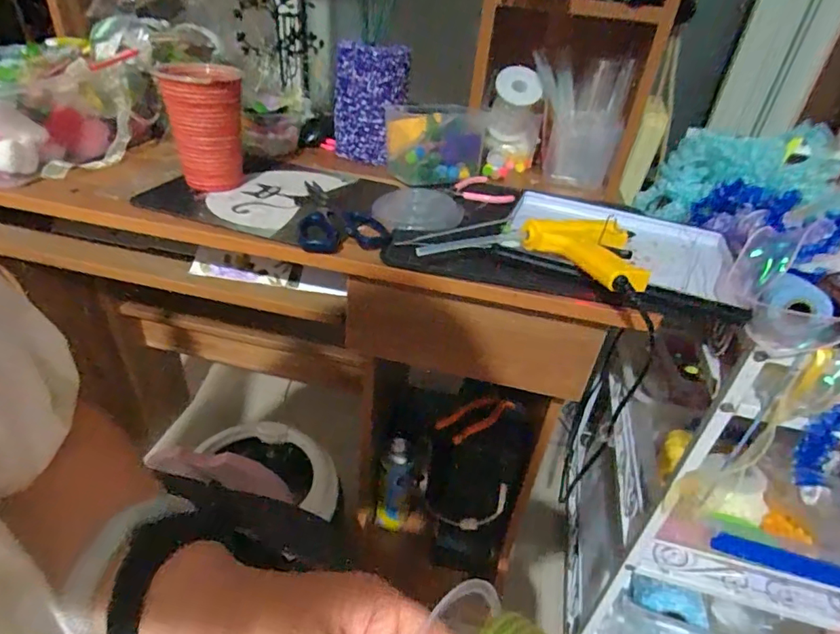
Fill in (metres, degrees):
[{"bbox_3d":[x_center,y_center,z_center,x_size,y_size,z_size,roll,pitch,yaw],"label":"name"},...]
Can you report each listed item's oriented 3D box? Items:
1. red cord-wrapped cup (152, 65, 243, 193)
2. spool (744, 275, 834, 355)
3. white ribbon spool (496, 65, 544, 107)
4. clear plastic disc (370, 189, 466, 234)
[{"bbox_3d":[-0.239,-0.210,0.558,0.077,0.128,0.069,-1,35,-11],"label":"red cord-wrapped cup"},{"bbox_3d":[0.320,-0.001,0.423,0.053,0.059,0.046,31,41,31],"label":"spool"},{"bbox_3d":[0.140,-0.325,0.692,0.066,0.047,0.014,6,34,-2],"label":"white ribbon spool"},{"bbox_3d":[-0.002,-0.125,0.572,0.101,0.011,0.114,11,35,6],"label":"clear plastic disc"}]

